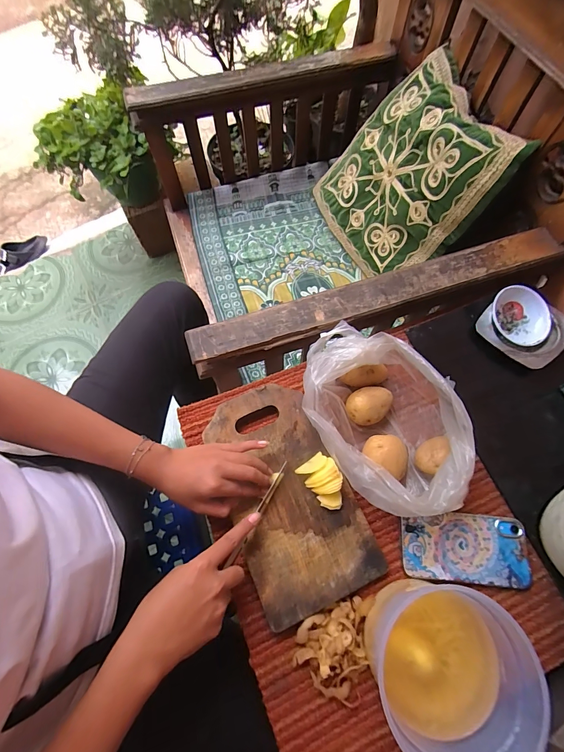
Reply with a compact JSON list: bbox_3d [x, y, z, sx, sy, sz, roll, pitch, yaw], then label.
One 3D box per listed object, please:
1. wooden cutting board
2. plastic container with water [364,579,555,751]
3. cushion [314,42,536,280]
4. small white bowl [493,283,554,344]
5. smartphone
[{"bbox_3d":[0.004,0.142,0.421,0.146,0.011,0.271,-22,71,-9],"label":"wooden cutting board"},{"bbox_3d":[0.160,0.282,0.329,0.146,0.089,0.135,0,69,-1],"label":"plastic container with water"},{"bbox_3d":[0.253,-0.418,0.712,0.084,0.363,0.380,-10,68,-31],"label":"cushion"},{"bbox_3d":[0.370,-0.092,0.512,0.089,0.030,0.089,1,83,-8],"label":"small white bowl"},{"bbox_3d":[0.227,0.215,0.413,0.154,0.012,0.077,4,69,0],"label":"smartphone"}]

